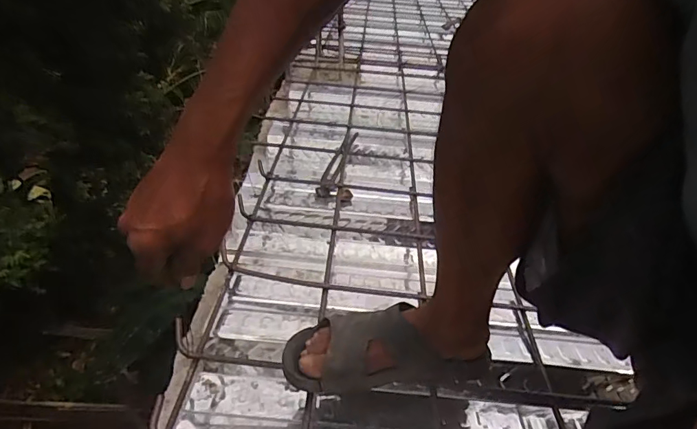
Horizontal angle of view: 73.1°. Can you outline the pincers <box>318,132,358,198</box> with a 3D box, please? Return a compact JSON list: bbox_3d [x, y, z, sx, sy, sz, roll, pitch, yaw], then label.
[{"bbox_3d":[-0.020,-0.123,1.060,0.041,0.048,0.265,10,33,7],"label":"pincers"}]

